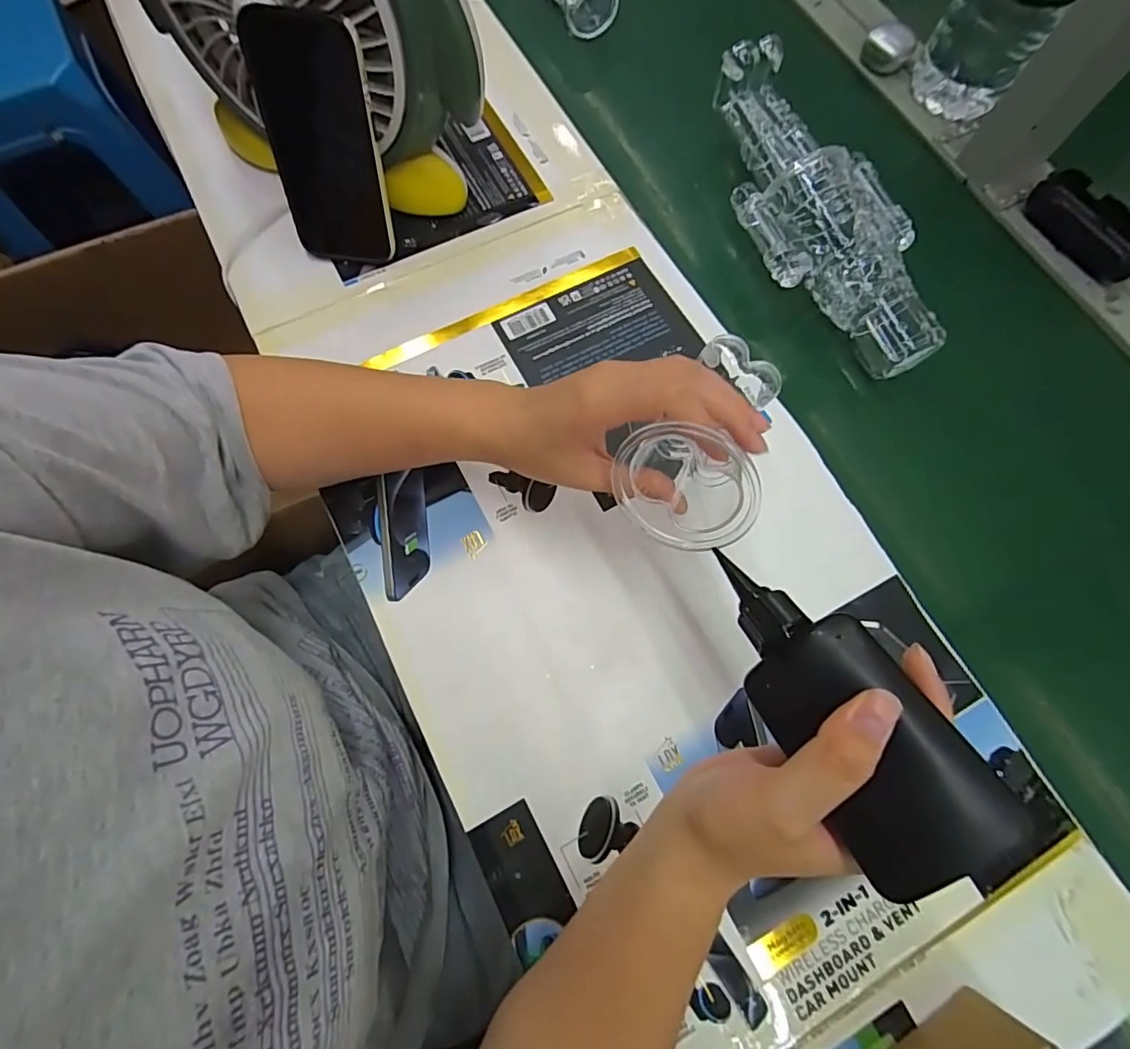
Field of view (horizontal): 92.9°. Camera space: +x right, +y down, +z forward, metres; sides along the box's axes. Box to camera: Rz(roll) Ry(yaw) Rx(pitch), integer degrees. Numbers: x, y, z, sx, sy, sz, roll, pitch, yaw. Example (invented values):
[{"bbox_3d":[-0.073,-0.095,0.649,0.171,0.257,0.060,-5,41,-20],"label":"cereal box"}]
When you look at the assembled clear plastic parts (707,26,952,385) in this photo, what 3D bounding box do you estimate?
[{"bbox_3d":[0.208,-0.256,0.437,0.115,0.068,0.285,-19,74,-8],"label":"assembled clear plastic parts"}]

